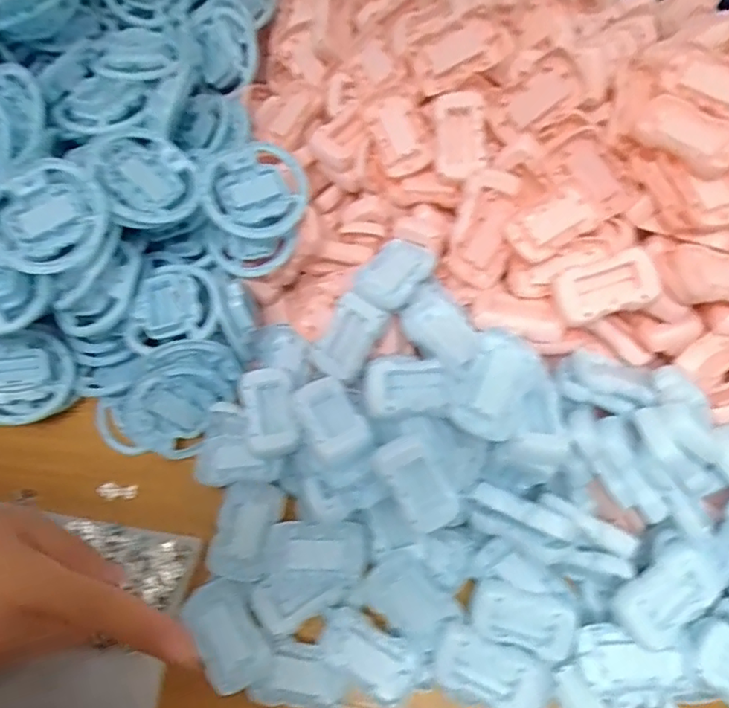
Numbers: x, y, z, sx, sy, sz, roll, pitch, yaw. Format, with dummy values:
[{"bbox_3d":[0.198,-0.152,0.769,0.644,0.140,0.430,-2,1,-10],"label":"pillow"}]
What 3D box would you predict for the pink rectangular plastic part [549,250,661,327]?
[{"bbox_3d":[0.213,-0.059,0.506,0.087,0.019,0.053,-15,86,10],"label":"pink rectangular plastic part"}]

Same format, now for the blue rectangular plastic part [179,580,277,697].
[{"bbox_3d":[-0.122,0.249,0.505,0.057,0.010,0.091,-33,69,-11],"label":"blue rectangular plastic part"}]

